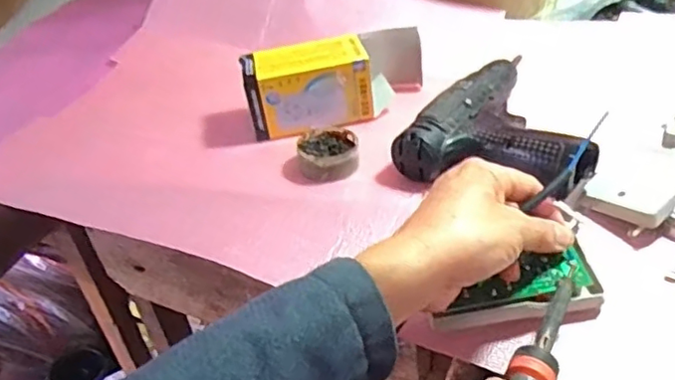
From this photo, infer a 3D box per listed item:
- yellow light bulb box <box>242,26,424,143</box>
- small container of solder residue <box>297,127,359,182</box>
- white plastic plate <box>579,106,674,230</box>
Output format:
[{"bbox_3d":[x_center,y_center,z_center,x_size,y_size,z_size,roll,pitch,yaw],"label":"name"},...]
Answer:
[{"bbox_3d":[0.000,-0.112,0.612,0.184,0.064,0.071,-12,39,-7],"label":"yellow light bulb box"},{"bbox_3d":[-0.008,-0.034,0.554,0.053,0.019,0.059,-4,39,3],"label":"small container of solder residue"},{"bbox_3d":[0.244,-0.020,0.462,0.125,0.018,0.065,-40,46,-21],"label":"white plastic plate"}]

